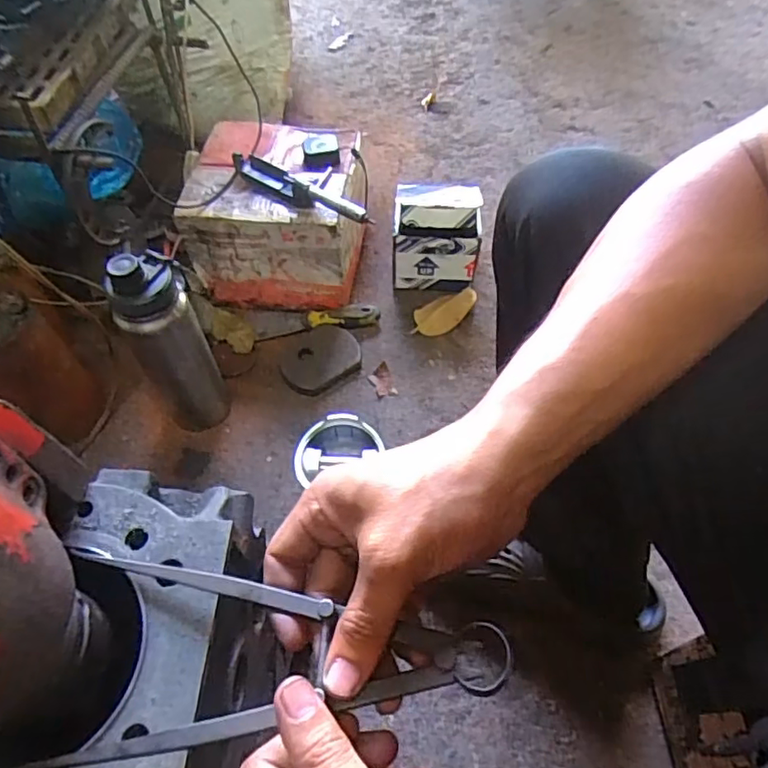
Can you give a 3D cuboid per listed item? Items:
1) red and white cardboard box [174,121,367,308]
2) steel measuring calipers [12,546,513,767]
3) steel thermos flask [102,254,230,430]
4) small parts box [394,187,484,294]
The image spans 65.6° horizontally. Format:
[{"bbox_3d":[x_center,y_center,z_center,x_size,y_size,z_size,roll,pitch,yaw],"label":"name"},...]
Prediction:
[{"bbox_3d":[-0.151,-0.250,0.880,0.223,0.180,0.213,6,57,2],"label":"red and white cardboard box"},{"bbox_3d":[-0.052,0.124,0.265,0.211,0.009,0.094,-1,56,10],"label":"steel measuring calipers"},{"bbox_3d":[-0.249,-0.048,0.695,0.078,0.262,0.090,-28,61,-18],"label":"steel thermos flask"},{"bbox_3d":[0.077,-0.221,0.887,0.121,0.145,0.091,4,57,1],"label":"small parts box"}]

